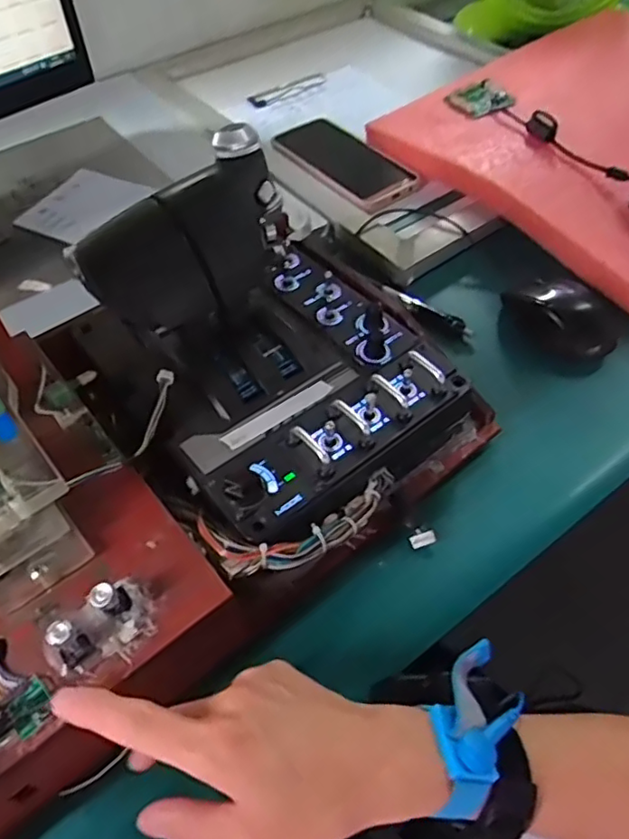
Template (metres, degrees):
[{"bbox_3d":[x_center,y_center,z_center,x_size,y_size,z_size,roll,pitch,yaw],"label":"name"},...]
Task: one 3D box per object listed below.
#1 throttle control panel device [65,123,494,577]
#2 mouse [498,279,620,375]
[{"bbox_3d":[-0.025,-0.044,0.396,0.219,0.137,0.232,-34,59,-22],"label":"throttle control panel device"},{"bbox_3d":[0.204,-0.082,0.502,0.065,0.042,0.094,-25,56,-17],"label":"mouse"}]

